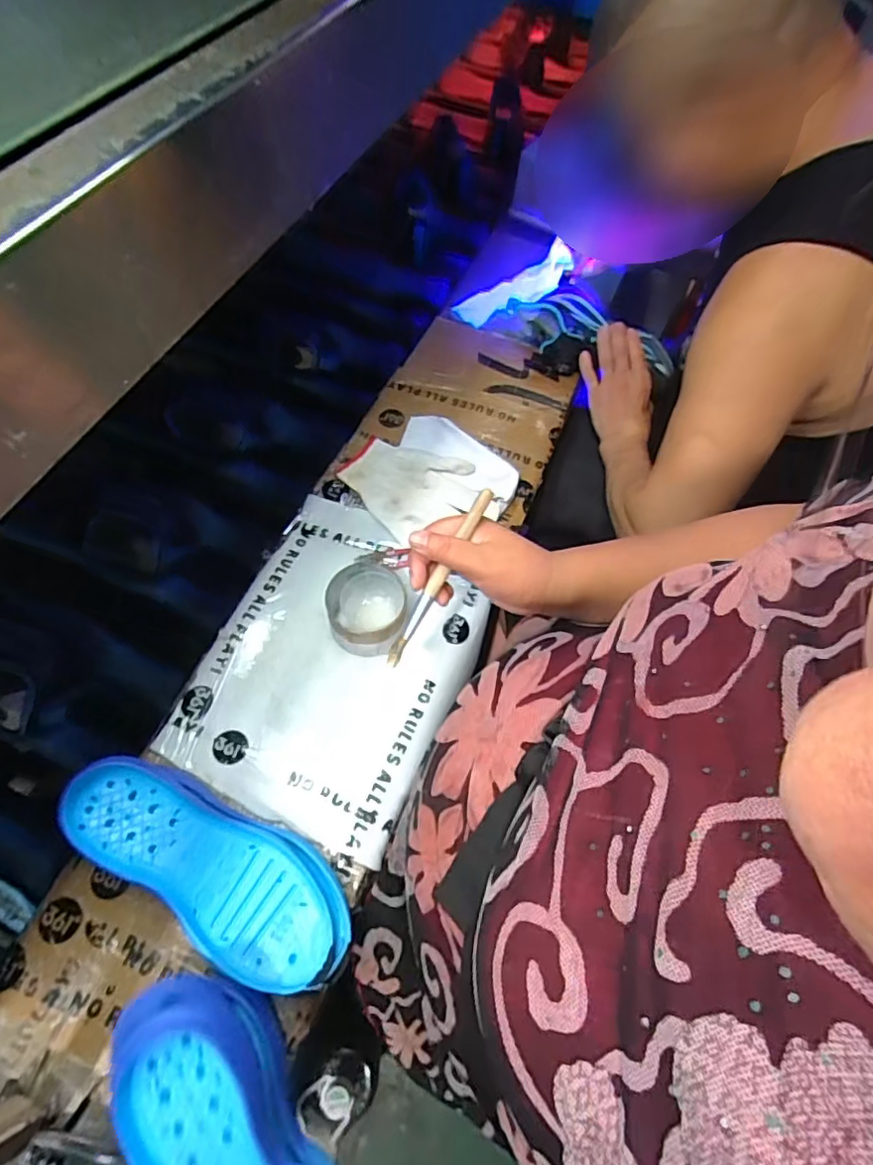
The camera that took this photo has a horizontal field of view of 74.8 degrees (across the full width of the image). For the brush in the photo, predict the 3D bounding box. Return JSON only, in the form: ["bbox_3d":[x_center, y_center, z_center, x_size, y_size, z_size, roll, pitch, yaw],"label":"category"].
[{"bbox_3d":[0.001,-0.003,0.445,0.011,0.009,0.155,31,97,13],"label":"brush"}]

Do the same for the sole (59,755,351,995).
[{"bbox_3d":[-0.181,0.236,0.472,0.247,0.073,0.101,27,63,11],"label":"sole"}]

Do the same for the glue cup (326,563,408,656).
[{"bbox_3d":[-0.075,0.031,0.604,0.081,0.058,0.087,2,61,-3],"label":"glue cup"}]

